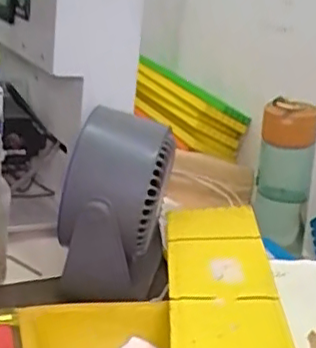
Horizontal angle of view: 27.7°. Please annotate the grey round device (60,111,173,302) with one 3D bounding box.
[{"bbox_3d":[-0.041,0.040,0.645,0.106,0.204,0.126,6,18,-2],"label":"grey round device"}]

